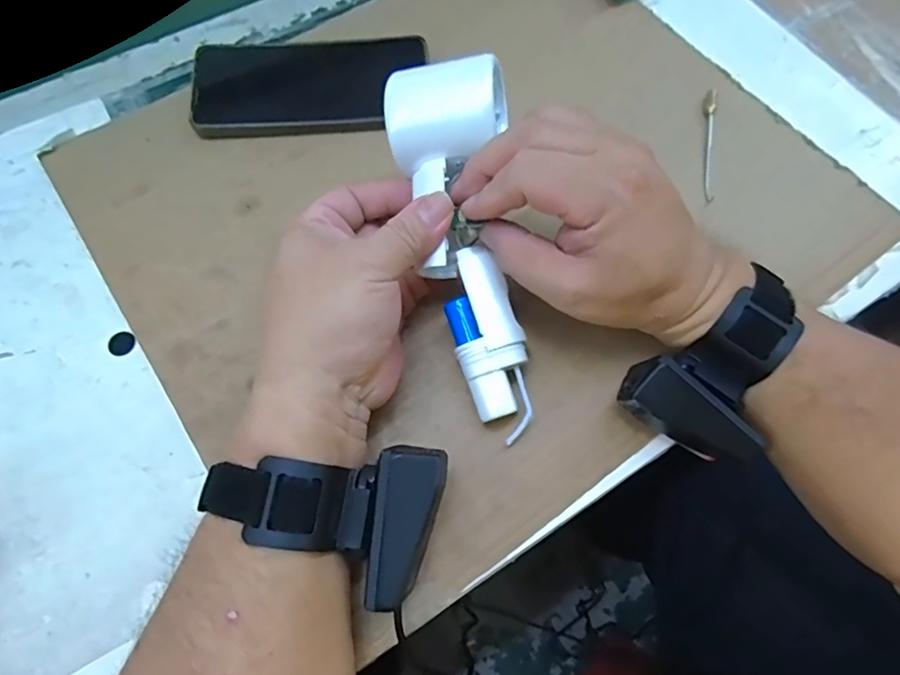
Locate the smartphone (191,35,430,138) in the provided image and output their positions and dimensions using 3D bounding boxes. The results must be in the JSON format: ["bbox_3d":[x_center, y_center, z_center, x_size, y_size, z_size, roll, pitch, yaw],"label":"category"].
[{"bbox_3d":[-0.097,-0.177,0.375,0.160,0.015,0.078,-6,69,-3],"label":"smartphone"}]

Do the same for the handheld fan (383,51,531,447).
[{"bbox_3d":[0.015,-0.048,0.287,0.068,0.046,0.190,-12,95,-6],"label":"handheld fan"}]

